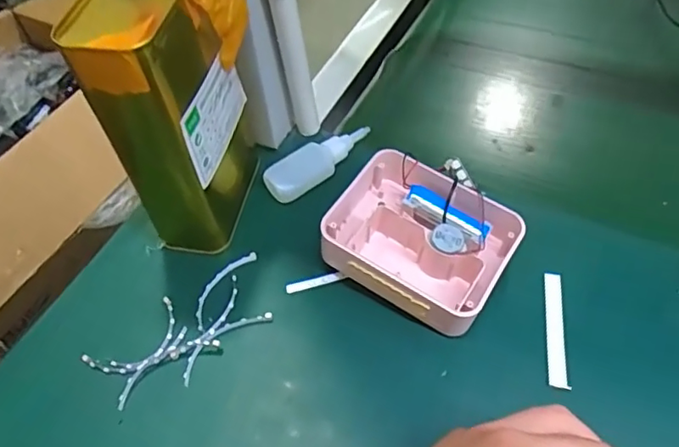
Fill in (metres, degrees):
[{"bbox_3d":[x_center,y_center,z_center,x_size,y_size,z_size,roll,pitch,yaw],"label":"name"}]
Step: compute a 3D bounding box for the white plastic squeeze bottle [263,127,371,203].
[{"bbox_3d":[-0.018,-0.057,0.511,0.105,0.020,0.032,-35,57,-20],"label":"white plastic squeeze bottle"}]

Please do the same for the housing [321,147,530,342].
[{"bbox_3d":[0.059,0.014,0.436,0.126,0.053,0.107,25,59,22],"label":"housing"}]

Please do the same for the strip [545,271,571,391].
[{"bbox_3d":[0.156,0.075,0.417,0.014,0.004,0.090,7,55,5],"label":"strip"}]

